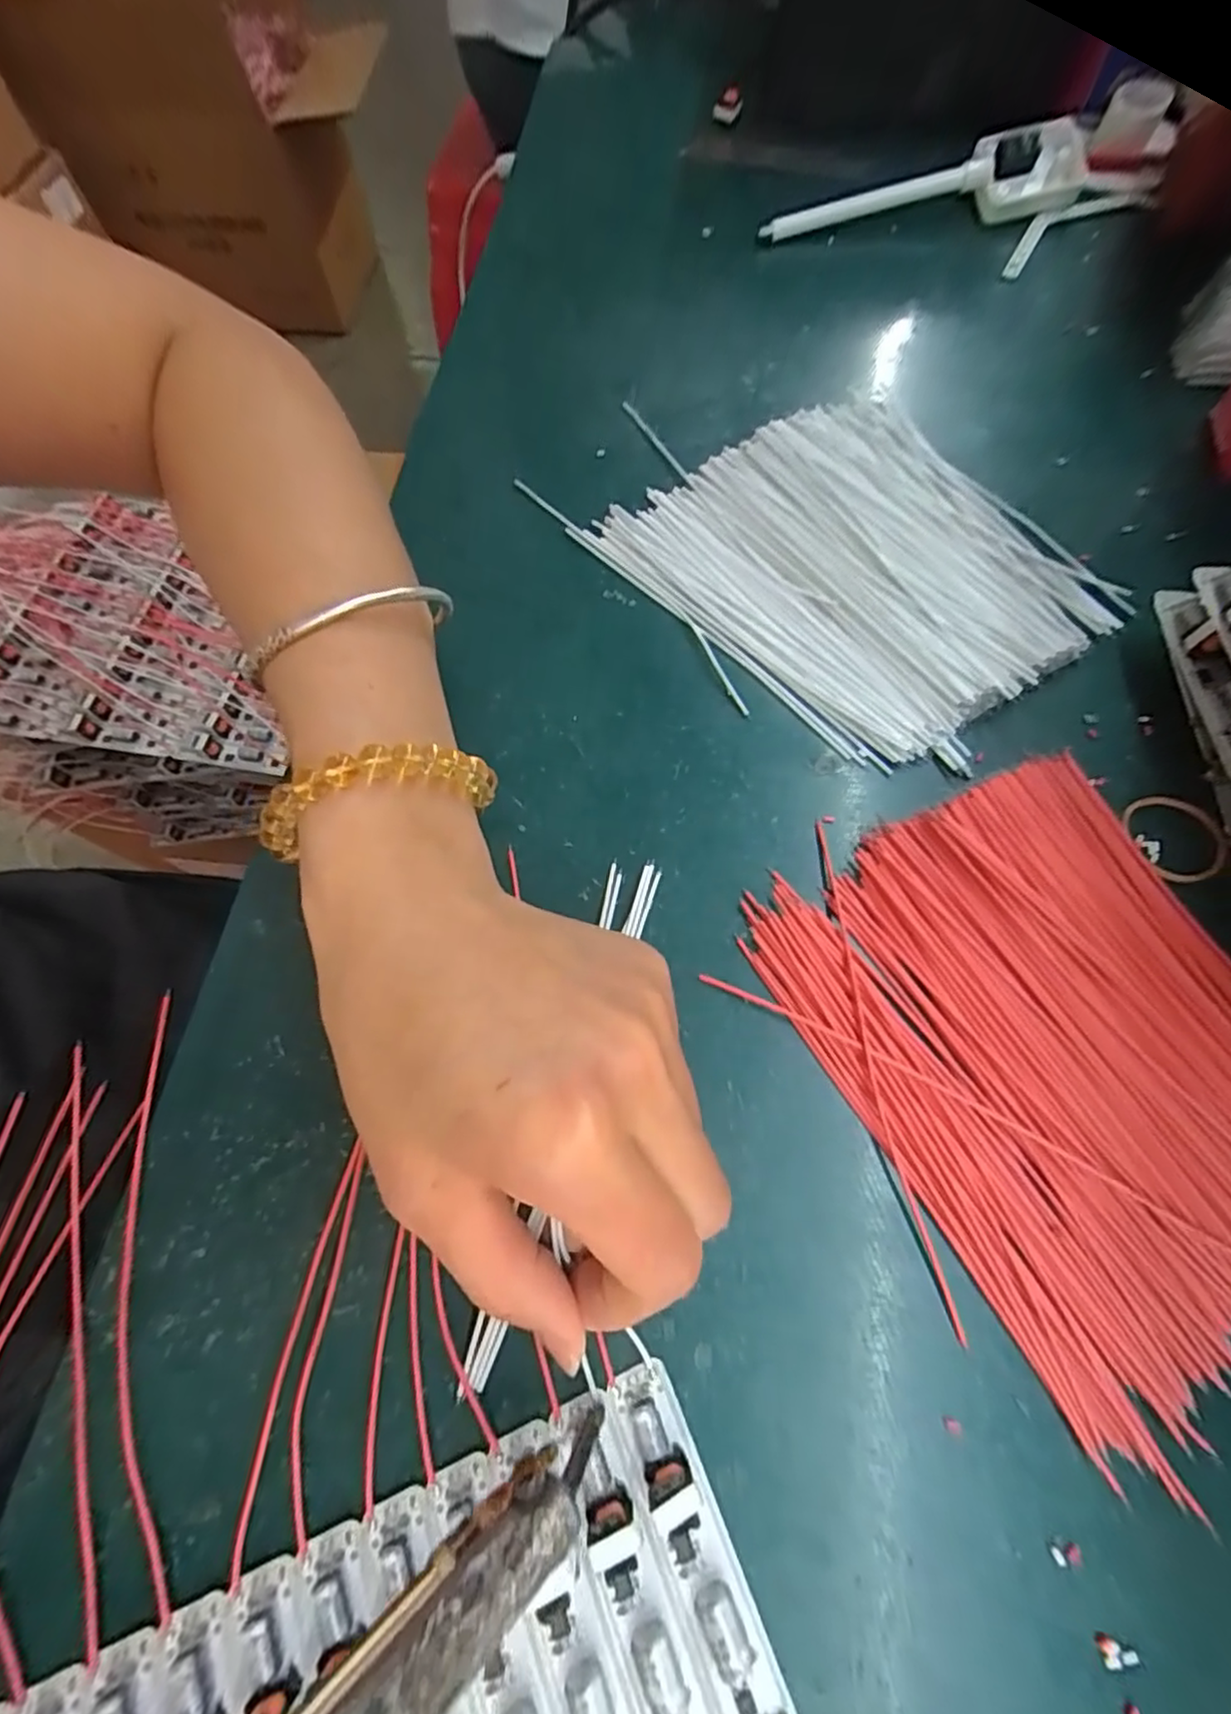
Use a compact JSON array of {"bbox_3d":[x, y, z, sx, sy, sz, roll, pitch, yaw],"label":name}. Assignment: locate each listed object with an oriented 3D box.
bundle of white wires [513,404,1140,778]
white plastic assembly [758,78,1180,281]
[{"bbox_3d":[0.083,-0.119,0.253,0.137,0.014,0.177,-37,72,-14],"label":"bundle of white wires"},{"bbox_3d":[0.182,-0.320,0.322,0.207,0.033,0.069,-14,68,-5],"label":"white plastic assembly"}]

